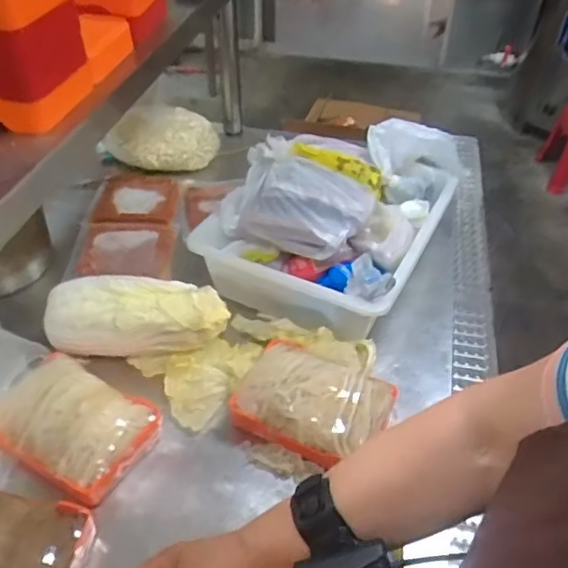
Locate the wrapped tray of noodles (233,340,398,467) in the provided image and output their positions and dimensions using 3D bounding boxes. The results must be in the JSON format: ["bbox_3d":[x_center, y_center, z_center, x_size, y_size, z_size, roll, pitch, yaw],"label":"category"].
[{"bbox_3d":[0.031,0.129,0.665,0.169,0.057,0.120,21,46,20],"label":"wrapped tray of noodles"}]

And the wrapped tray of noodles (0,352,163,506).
[{"bbox_3d":[-0.231,0.146,0.636,0.168,0.060,0.121,22,47,20],"label":"wrapped tray of noodles"}]

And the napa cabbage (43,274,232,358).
[{"bbox_3d":[-0.182,0.042,0.724,0.214,0.086,0.069,2,43,1],"label":"napa cabbage"}]

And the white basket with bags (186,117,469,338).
[{"bbox_3d":[0.072,-0.107,0.834,0.276,0.146,0.350,19,46,18],"label":"white basket with bags"}]

